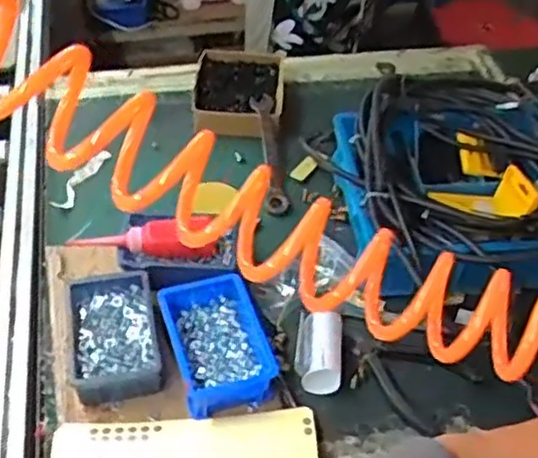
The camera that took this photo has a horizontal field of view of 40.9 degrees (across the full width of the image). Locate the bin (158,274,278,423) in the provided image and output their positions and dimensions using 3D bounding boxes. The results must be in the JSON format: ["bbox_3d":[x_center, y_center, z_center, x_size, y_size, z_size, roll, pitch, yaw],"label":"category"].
[{"bbox_3d":[-0.058,0.127,0.809,0.104,0.054,0.156,-13,48,-16],"label":"bin"}]

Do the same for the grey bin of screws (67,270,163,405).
[{"bbox_3d":[-0.171,0.119,0.805,0.099,0.041,0.150,-5,46,-9],"label":"grey bin of screws"}]

